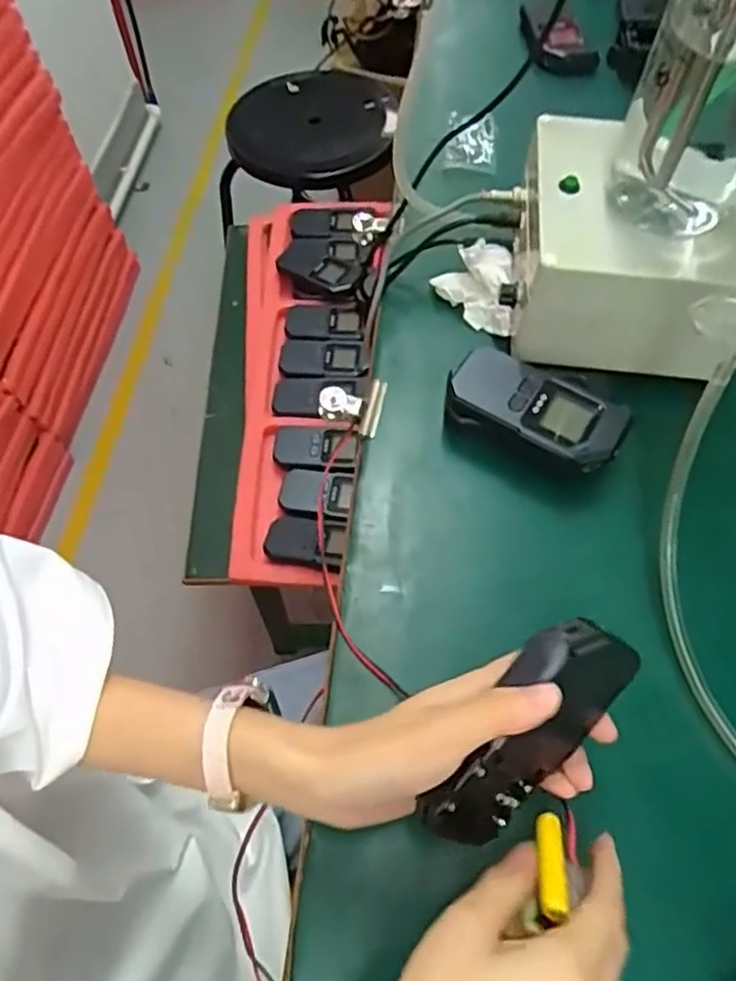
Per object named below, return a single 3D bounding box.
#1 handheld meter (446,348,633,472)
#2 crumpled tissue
[{"bbox_3d":[0.116,-0.052,0.469,0.122,0.045,0.070,21,63,12],"label":"handheld meter"},{"bbox_3d":[0.083,-0.158,0.527,0.061,0.042,0.063,8,61,5],"label":"crumpled tissue"}]

